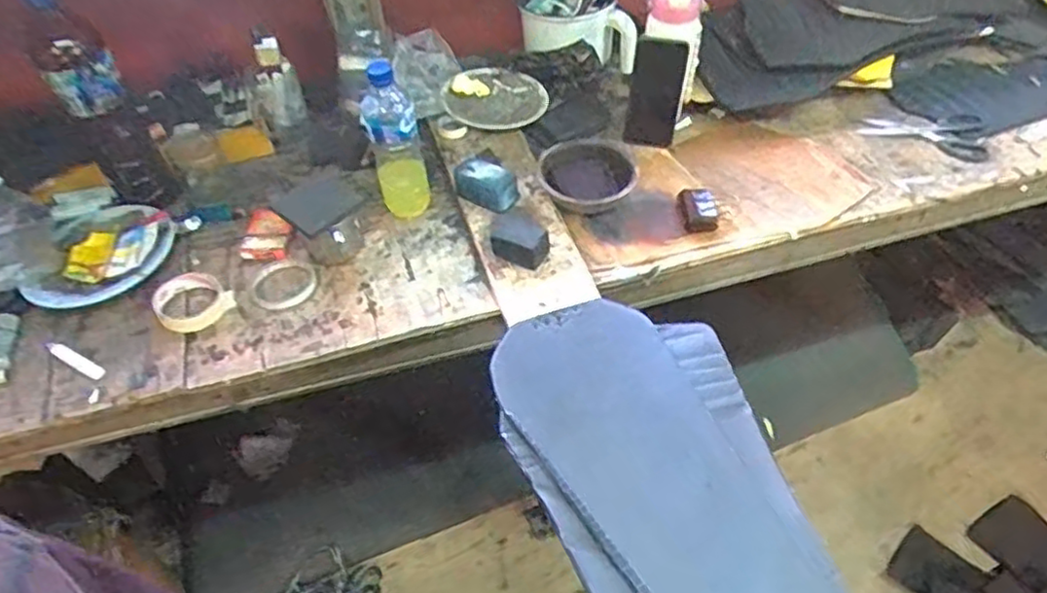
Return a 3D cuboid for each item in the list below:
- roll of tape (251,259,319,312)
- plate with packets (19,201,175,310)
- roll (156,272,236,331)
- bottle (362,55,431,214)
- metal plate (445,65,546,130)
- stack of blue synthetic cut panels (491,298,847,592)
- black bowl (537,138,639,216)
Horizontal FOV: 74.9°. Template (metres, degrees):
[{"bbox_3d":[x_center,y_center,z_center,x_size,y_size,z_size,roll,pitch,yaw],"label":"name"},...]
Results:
[{"bbox_3d":[-0.315,-0.016,0.903,0.085,0.010,0.085,-1,50,1],"label":"roll of tape"},{"bbox_3d":[-0.555,-0.069,0.918,0.176,0.042,0.186,-1,50,1],"label":"plate with packets"},{"bbox_3d":[-0.422,0.002,0.867,0.086,0.021,0.096,-33,56,-24],"label":"roll"},{"bbox_3d":[-0.174,-0.207,0.923,0.059,0.218,0.063,-21,52,-16],"label":"bottle"},{"bbox_3d":[-0.047,-0.328,1.132,0.162,0.031,0.140,-7,50,-4],"label":"metal plate"},{"bbox_3d":[0.162,0.235,0.639,0.258,0.034,0.596,-15,51,-10],"label":"stack of blue synthetic cut panels"},{"bbox_3d":[0.087,-0.177,0.993,0.123,0.043,0.130,-31,55,-22],"label":"black bowl"}]

